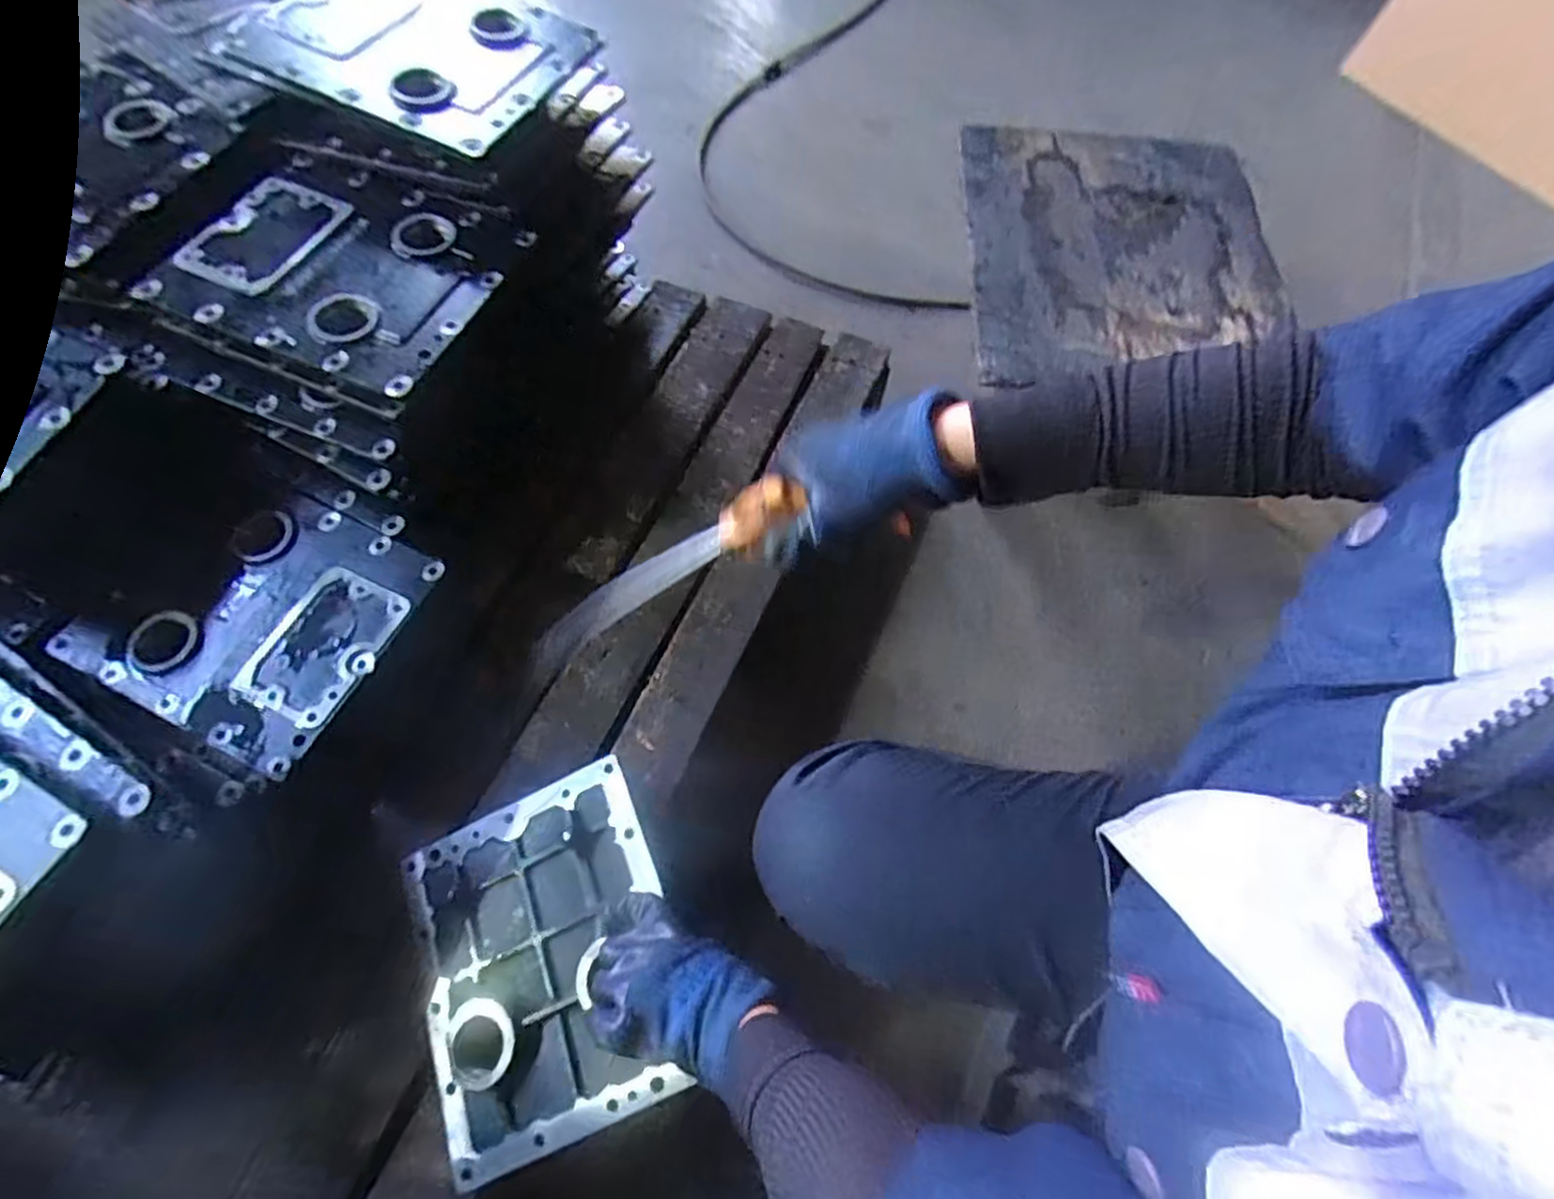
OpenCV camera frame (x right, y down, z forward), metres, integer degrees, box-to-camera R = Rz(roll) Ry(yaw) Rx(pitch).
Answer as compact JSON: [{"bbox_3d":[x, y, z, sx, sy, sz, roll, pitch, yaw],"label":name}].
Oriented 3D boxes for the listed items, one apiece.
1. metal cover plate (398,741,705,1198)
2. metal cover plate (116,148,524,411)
[{"bbox_3d":[-0.188,0.282,0.563,0.210,0.014,0.248,-26,65,2],"label":"metal cover plate"},{"bbox_3d":[-0.385,-0.297,0.625,0.270,0.025,0.227,19,65,6],"label":"metal cover plate"}]

